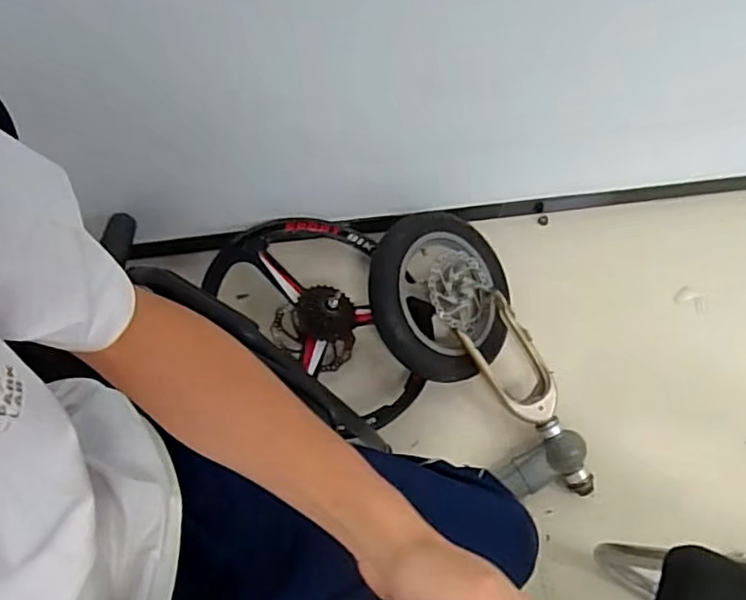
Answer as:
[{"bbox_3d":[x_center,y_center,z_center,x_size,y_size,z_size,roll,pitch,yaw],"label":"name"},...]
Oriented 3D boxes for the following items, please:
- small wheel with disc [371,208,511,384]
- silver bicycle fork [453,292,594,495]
[{"bbox_3d":[0.125,-0.007,1.071,0.278,0.091,0.290,-8,87,-19],"label":"small wheel with disc"},{"bbox_3d":[0.260,0.164,1.028,0.103,0.072,0.361,-27,81,-13],"label":"silver bicycle fork"}]

